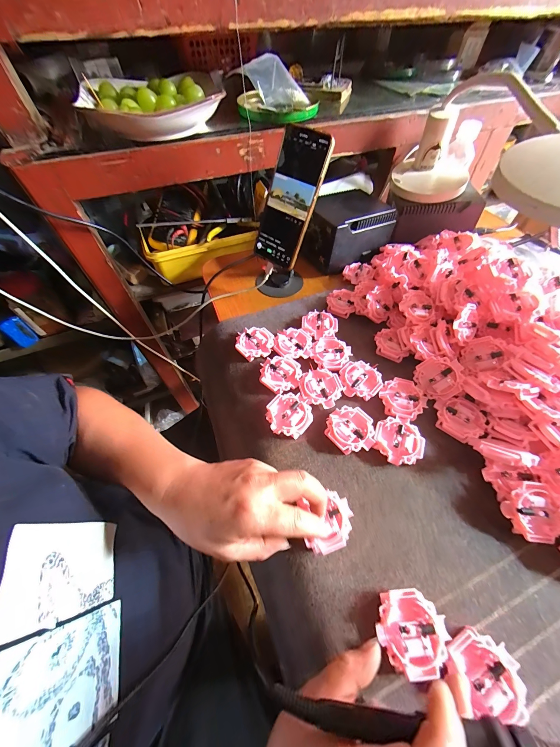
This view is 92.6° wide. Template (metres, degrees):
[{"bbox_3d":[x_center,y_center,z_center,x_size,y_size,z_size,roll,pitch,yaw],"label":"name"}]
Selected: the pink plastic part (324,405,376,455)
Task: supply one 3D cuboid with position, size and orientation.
[{"bbox_3d":[0.082,0.067,0.311,0.051,0.015,0.054,0,57,0],"label":"pink plastic part"}]

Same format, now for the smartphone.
[{"bbox_3d":[0.013,-0.240,0.378,0.075,0.162,0.011,36,33,21],"label":"smartphone"}]

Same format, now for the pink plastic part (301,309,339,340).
[{"bbox_3d":[0.060,-0.070,0.401,0.052,0.017,0.047,40,65,23],"label":"pink plastic part"}]

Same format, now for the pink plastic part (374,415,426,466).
[{"bbox_3d":[0.133,0.078,0.303,0.051,0.015,0.050,0,57,0],"label":"pink plastic part"}]

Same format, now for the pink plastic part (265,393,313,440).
[{"bbox_3d":[0.011,0.050,0.320,0.052,0.015,0.050,0,57,0],"label":"pink plastic part"}]

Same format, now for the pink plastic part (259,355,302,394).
[{"bbox_3d":[0.001,0.002,0.352,0.051,0.016,0.053,0,57,0],"label":"pink plastic part"}]

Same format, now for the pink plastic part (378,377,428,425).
[{"bbox_3d":[0.151,0.033,0.332,0.052,0.014,0.050,0,57,0],"label":"pink plastic part"}]

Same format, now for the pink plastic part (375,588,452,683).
[{"bbox_3d":[0.106,0.207,0.215,0.053,0.009,0.051,-5,57,-3],"label":"pink plastic part"}]

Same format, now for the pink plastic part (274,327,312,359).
[{"bbox_3d":[0.018,-0.041,0.381,0.051,0.015,0.050,0,57,0],"label":"pink plastic part"}]

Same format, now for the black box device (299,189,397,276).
[{"bbox_3d":[0.121,-0.265,0.490,0.167,0.083,0.116,-31,62,-19],"label":"black box device"}]

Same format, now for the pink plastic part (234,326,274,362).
[{"bbox_3d":[-0.036,-0.041,0.381,0.051,0.017,0.050,0,57,0],"label":"pink plastic part"}]

